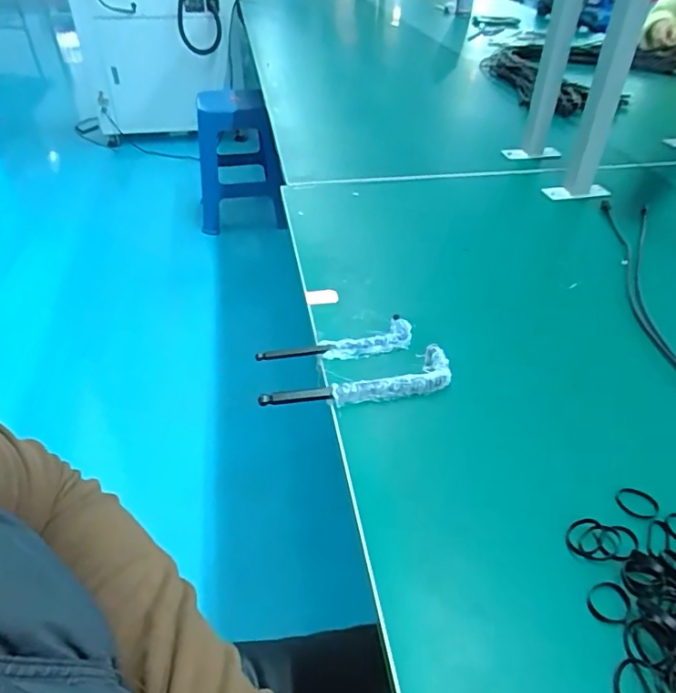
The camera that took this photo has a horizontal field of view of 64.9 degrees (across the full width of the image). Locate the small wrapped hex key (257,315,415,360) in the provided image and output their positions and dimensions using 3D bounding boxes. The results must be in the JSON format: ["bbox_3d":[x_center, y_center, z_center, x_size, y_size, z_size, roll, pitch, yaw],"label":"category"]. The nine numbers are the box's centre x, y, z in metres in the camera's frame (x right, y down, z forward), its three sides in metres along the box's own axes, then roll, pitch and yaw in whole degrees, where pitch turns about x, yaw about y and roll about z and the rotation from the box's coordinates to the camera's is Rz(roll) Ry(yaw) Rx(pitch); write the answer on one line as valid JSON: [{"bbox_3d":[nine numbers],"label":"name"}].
[{"bbox_3d":[0.000,0.000,0.528,0.155,0.016,0.038,-12,42,-14],"label":"small wrapped hex key"}]

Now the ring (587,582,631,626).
[{"bbox_3d":[0.174,0.164,0.341,0.024,0.006,0.027,25,46,26],"label":"ring"}]

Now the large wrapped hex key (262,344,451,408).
[{"bbox_3d":[0.020,0.035,0.482,0.177,0.014,0.044,-12,42,-14],"label":"large wrapped hex key"}]

